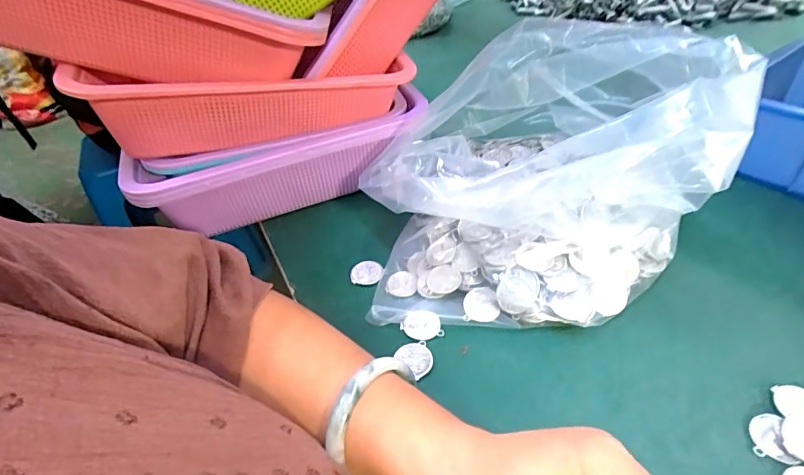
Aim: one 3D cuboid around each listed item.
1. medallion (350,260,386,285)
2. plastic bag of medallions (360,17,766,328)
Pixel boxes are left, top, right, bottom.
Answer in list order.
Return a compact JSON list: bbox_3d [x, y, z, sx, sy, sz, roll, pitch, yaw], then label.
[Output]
[{"bbox_3d":[-0.032,0.032,0.411,0.031,0.006,0.029,-5,42,4],"label":"medallion"},{"bbox_3d":[0.103,-0.069,0.389,0.270,0.165,0.235,-7,41,2],"label":"plastic bag of medallions"}]

